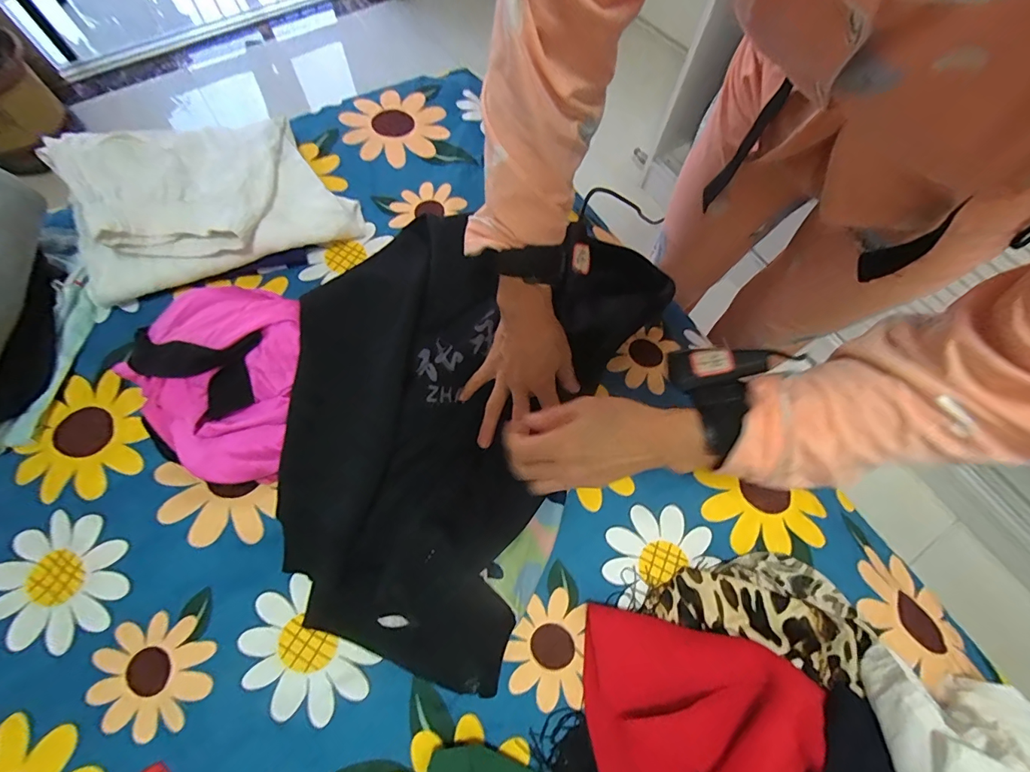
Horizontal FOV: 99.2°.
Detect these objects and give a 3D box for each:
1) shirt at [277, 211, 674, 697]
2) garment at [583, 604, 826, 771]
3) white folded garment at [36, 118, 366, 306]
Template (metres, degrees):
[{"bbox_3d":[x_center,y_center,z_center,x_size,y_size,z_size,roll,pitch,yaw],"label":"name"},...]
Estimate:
[{"bbox_3d":[-0.078,-0.001,0.483,0.340,0.075,0.500,26,70,8],"label":"shirt"},{"bbox_3d":[0.143,0.313,0.368,0.194,0.082,0.210,25,70,8],"label":"garment"},{"bbox_3d":[-0.382,-0.239,0.555,0.321,0.101,0.181,-16,70,-8],"label":"white folded garment"}]

